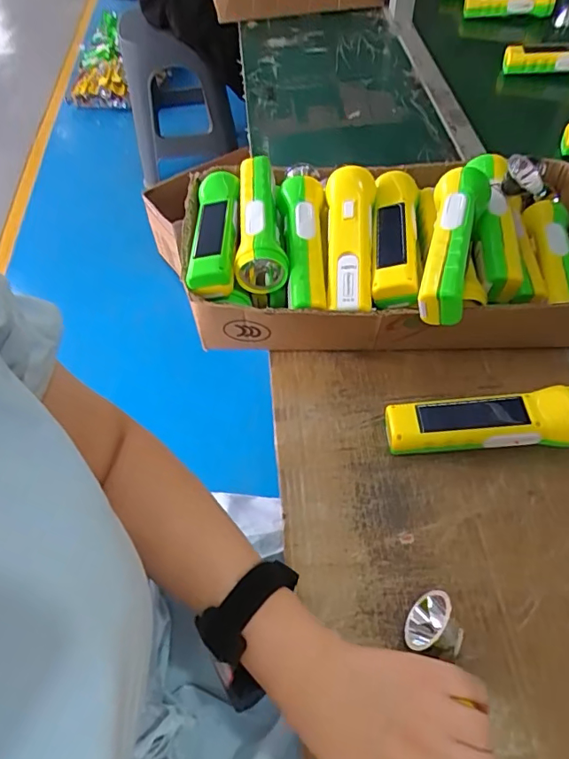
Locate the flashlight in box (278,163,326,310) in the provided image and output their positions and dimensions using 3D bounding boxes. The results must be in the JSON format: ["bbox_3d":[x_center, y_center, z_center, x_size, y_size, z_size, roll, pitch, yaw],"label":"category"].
[{"bbox_3d":[0.019,-0.146,0.494,0.047,0.042,0.177,-1,54,1],"label":"flashlight in box"}]

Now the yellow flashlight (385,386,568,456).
[{"bbox_3d":[0.173,0.038,0.438,0.162,0.048,0.043,-1,54,3],"label":"yellow flashlight"}]

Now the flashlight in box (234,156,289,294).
[{"bbox_3d":[-0.028,-0.164,0.516,0.048,0.048,0.154,-5,54,-2],"label":"flashlight in box"}]

